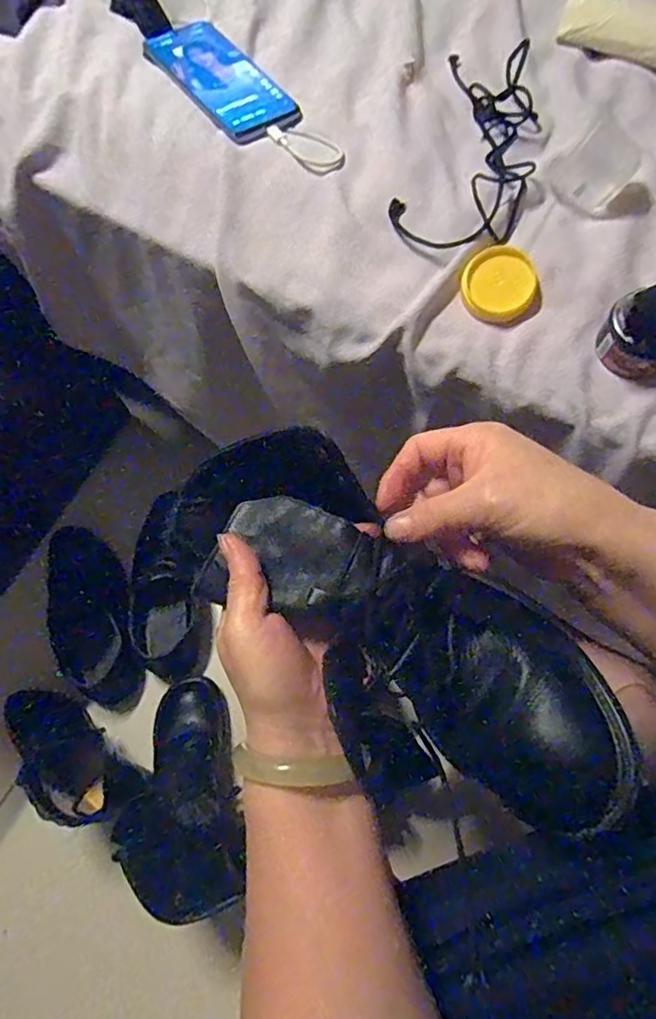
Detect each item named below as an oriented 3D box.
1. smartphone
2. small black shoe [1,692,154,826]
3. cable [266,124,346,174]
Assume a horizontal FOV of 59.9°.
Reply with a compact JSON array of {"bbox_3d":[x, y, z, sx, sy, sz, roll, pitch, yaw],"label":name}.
[{"bbox_3d":[-0.099,-0.395,0.519,0.077,0.008,0.165,-35,74,-11],"label":"smartphone"},{"bbox_3d":[-0.343,0.308,0.720,0.203,0.099,0.089,34,77,13],"label":"small black shoe"},{"bbox_3d":[-0.020,-0.310,0.486,0.076,0.004,0.033,40,75,13],"label":"cable"}]

